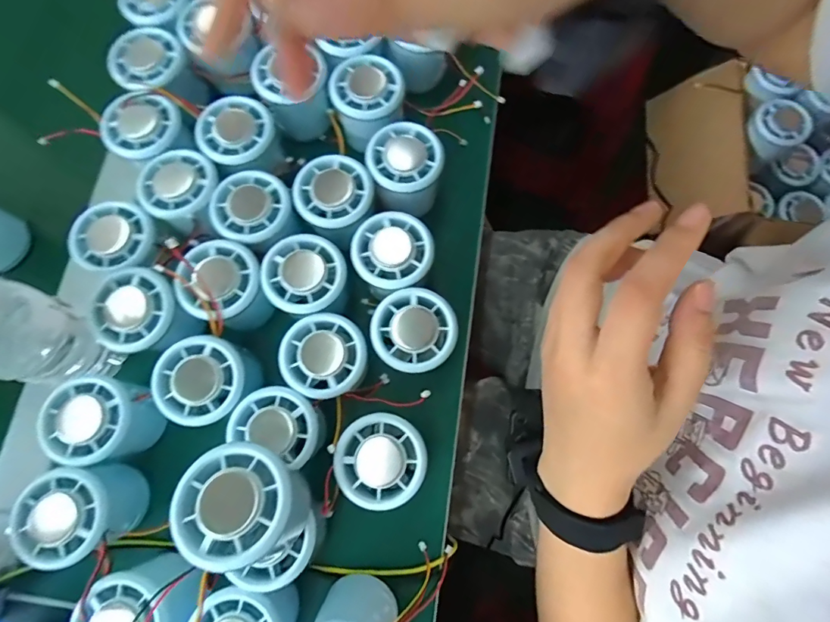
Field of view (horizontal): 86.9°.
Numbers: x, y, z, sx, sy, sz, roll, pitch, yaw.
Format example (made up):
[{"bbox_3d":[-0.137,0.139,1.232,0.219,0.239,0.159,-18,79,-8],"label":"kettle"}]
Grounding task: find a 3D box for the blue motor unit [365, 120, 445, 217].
[{"bbox_3d":[-0.007,-0.110,0.351,0.055,0.053,0.056,0,76,1],"label":"blue motor unit"}]

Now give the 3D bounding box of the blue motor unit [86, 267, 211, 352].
[{"bbox_3d":[-0.192,0.003,0.317,0.051,0.047,0.056,0,76,1],"label":"blue motor unit"}]

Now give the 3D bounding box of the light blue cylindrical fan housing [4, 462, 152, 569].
[{"bbox_3d":[-0.219,0.132,0.294,0.051,0.063,0.054,0,76,1],"label":"light blue cylindrical fan housing"}]

